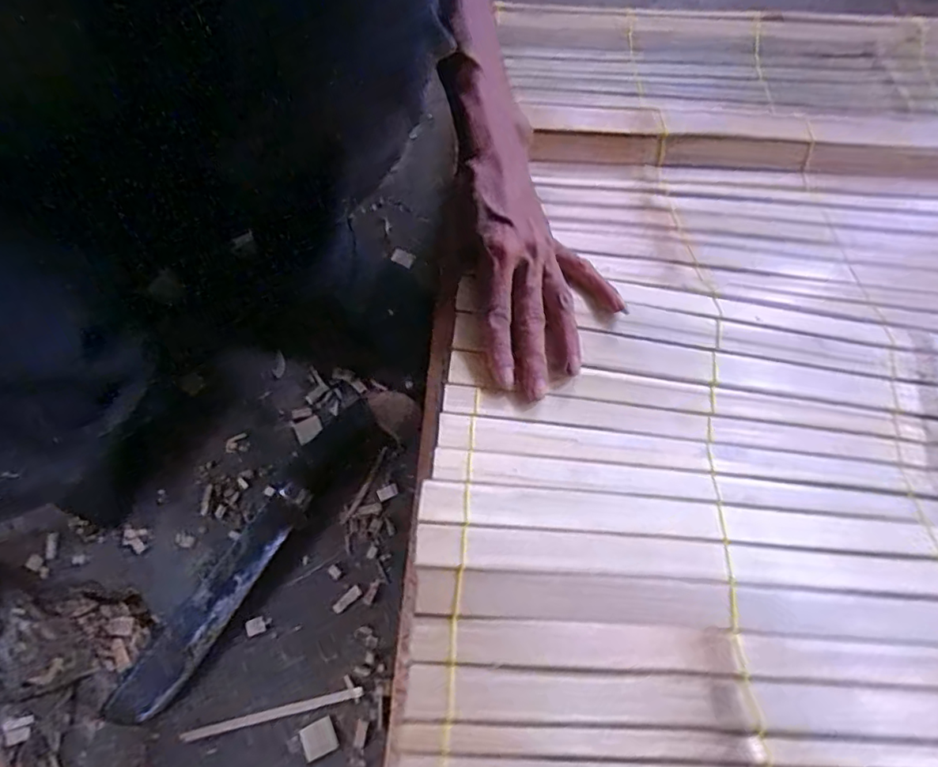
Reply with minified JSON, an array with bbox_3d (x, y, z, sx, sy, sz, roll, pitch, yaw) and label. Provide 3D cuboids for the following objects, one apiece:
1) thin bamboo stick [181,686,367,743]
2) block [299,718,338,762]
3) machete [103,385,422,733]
[{"bbox_3d":[-0.152,0.255,0.432,0.138,0.007,0.008,-11,67,-5],"label":"thin bamboo stick"},{"bbox_3d":[-0.114,0.269,0.422,0.025,0.004,0.023,-27,69,-11],"label":"block"},{"bbox_3d":[-0.171,0.132,0.468,0.055,0.030,0.325,38,72,15],"label":"machete"}]

